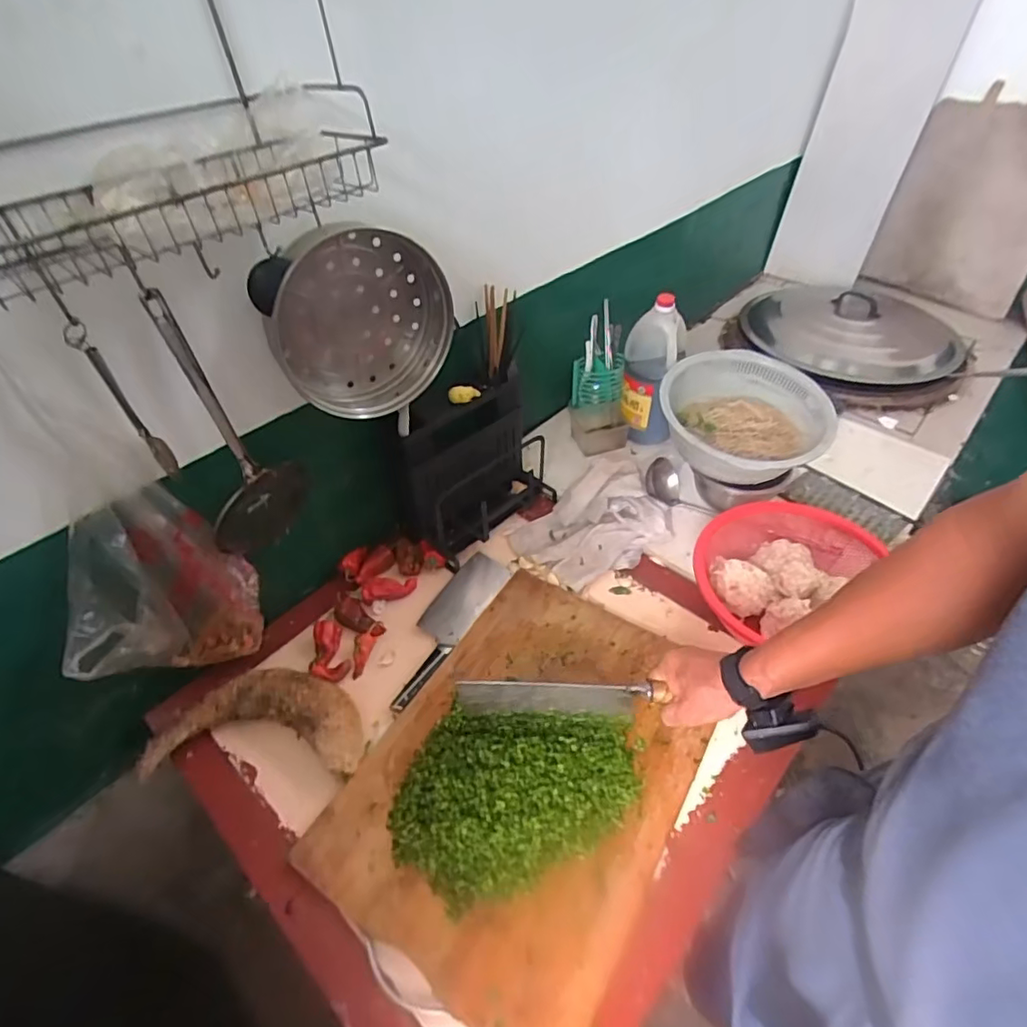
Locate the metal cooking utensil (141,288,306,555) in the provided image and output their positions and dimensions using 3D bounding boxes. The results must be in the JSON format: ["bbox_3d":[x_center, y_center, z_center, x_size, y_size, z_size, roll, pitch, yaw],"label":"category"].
[{"bbox_3d":[-0.347,-0.088,0.680,0.128,0.335,0.054,-36,53,-27],"label":"metal cooking utensil"}]

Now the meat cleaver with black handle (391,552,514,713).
[{"bbox_3d":[-0.109,0.170,0.893,0.090,0.016,0.291,24,52,25],"label":"meat cleaver with black handle"}]

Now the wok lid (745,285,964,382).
[{"bbox_3d":[0.898,-0.527,1.510,0.506,0.086,0.535,-2,46,2],"label":"wok lid"}]

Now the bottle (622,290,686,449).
[{"bbox_3d":[0.269,-0.274,1.097,0.103,0.271,0.094,9,47,13],"label":"bottle"}]

